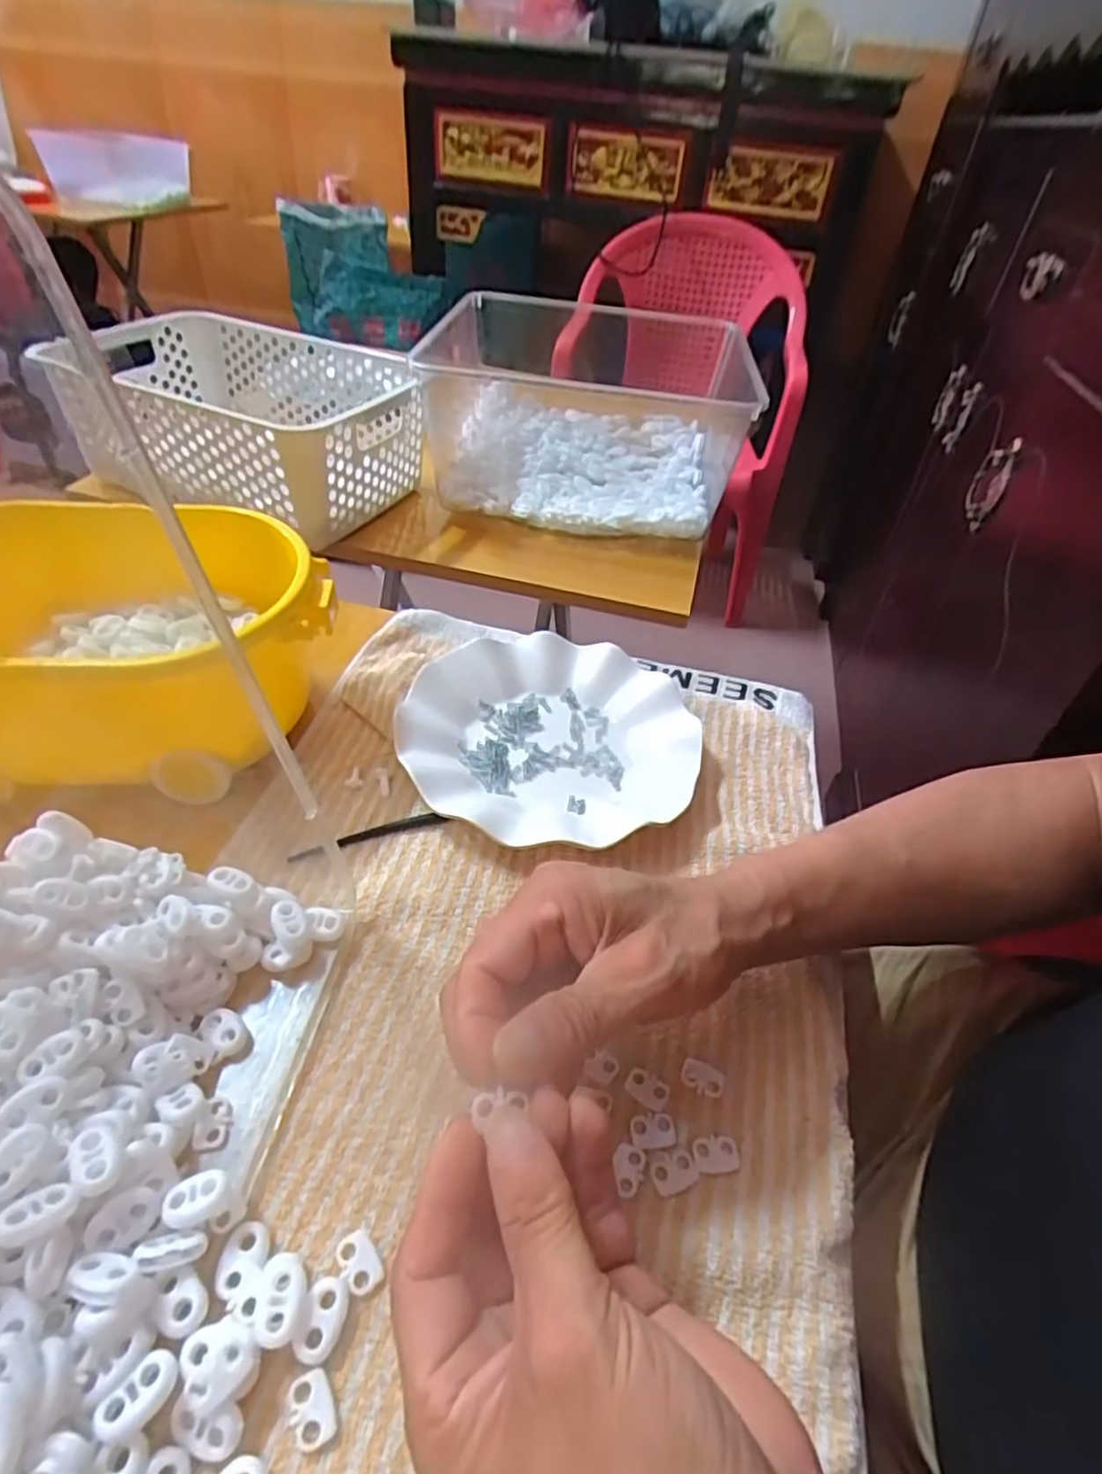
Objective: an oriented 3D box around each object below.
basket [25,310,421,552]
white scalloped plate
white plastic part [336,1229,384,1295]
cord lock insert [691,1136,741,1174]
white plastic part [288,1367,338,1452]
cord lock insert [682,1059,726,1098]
[{"bbox_3d":[-0.286,-0.301,0.671,0.328,0.108,0.214,22,45,17],"label":"basket"},{"bbox_3d":[-0.001,-0.006,0.447,0.177,0.033,0.164,3,42,-3],"label":"white scalloped plate"},{"bbox_3d":[-0.068,0.186,0.248,0.012,0.004,0.019,-24,50,-29],"label":"white plastic part"},{"bbox_3d":[0.066,0.167,0.281,0.018,0.004,0.012,-1,43,-8],"label":"cord lock insert"},{"bbox_3d":[-0.075,0.211,0.220,0.013,0.004,0.020,-17,47,-23],"label":"white plastic part"},{"bbox_3d":[0.066,0.147,0.302,0.018,0.004,0.012,22,45,17],"label":"cord lock insert"}]

